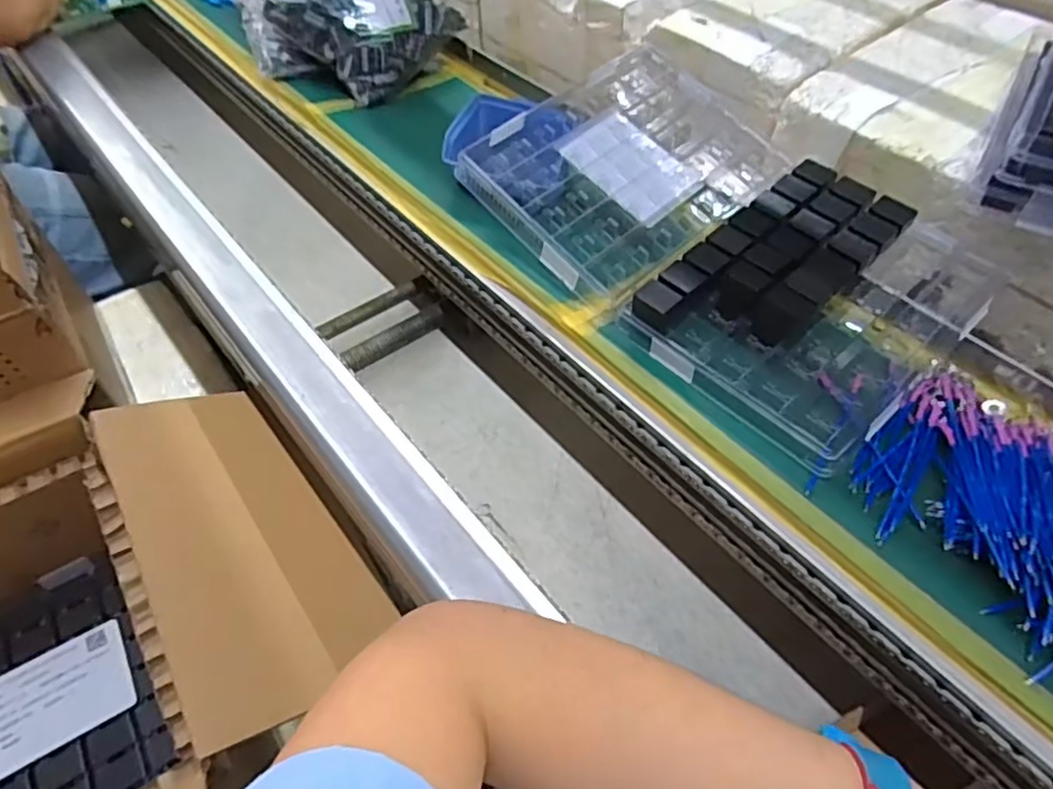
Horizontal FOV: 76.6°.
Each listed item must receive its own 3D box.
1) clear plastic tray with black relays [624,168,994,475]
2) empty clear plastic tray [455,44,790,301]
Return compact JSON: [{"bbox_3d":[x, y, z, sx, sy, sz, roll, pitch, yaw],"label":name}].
[{"bbox_3d":[0.204,-0.070,0.456,0.224,0.053,0.159,-36,59,-25],"label":"clear plastic tray with black relays"},{"bbox_3d":[0.081,-0.182,0.527,0.225,0.019,0.173,-39,75,-21],"label":"empty clear plastic tray"}]

